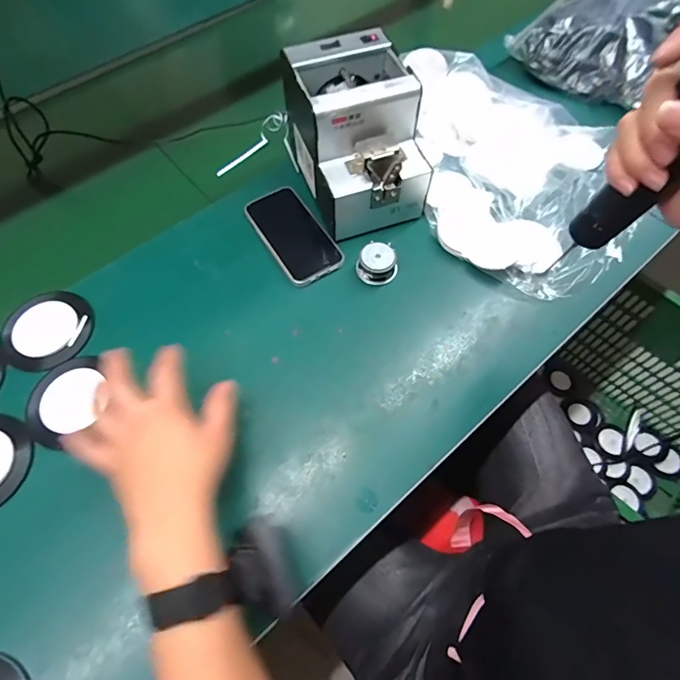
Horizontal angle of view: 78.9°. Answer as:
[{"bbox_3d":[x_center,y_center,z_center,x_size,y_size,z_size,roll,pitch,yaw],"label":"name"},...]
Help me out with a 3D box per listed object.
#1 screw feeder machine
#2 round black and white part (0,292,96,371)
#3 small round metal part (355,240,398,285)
[{"bbox_3d":[0.022,-0.243,0.507,0.124,0.148,0.168,-19,65,-8],"label":"screw feeder machine"},{"bbox_3d":[-0.333,-0.014,0.469,0.086,0.014,0.096,17,65,9],"label":"round black and white part"},{"bbox_3d":[0.045,-0.092,0.496,0.047,0.029,0.042,8,64,5],"label":"small round metal part"}]

